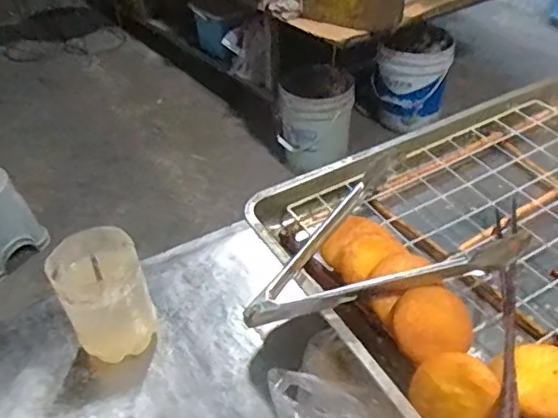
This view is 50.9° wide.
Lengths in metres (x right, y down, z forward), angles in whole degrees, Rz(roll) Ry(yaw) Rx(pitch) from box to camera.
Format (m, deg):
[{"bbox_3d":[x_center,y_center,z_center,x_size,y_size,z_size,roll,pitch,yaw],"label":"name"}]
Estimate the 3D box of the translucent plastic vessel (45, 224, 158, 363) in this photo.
[{"bbox_3d":[-0.205,0.107,0.695,0.094,0.147,0.093,-20,43,-18],"label":"translucent plastic vessel"}]

